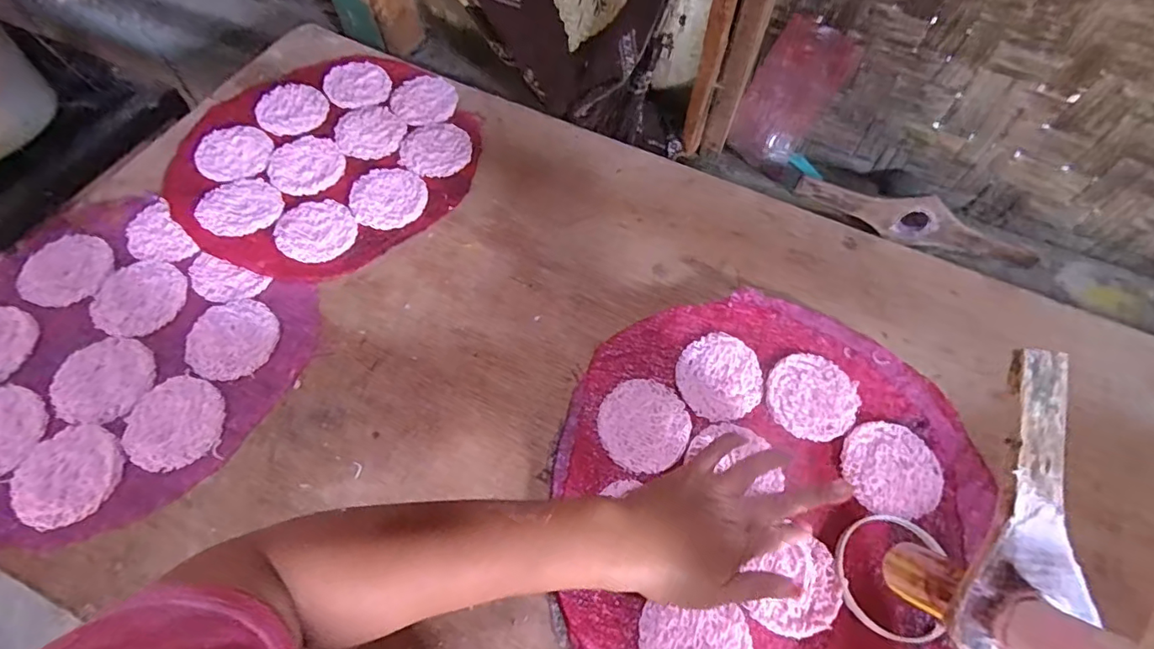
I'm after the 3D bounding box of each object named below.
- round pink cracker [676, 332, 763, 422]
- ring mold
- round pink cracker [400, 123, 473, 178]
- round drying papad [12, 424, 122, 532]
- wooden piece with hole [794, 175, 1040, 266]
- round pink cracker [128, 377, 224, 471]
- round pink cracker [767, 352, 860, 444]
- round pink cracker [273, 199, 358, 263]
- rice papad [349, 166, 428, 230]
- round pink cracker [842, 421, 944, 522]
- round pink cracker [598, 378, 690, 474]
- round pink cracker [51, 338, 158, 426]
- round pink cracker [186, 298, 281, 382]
[{"bbox_3d":[0.133,0.047,0.496,0.077,0.008,0.076,0,62,0],"label":"round pink cracker"},{"bbox_3d":[0.244,0.195,0.422,0.084,0.008,0.089,10,62,5],"label":"ring mold"},{"bbox_3d":[-0.166,-0.208,0.639,0.080,0.005,0.079,2,62,-3],"label":"round pink cracker"},{"bbox_3d":[-0.426,0.122,0.446,0.078,0.011,0.077,2,62,-3],"label":"round drying papad"},{"bbox_3d":[0.415,-0.125,0.656,0.299,0.058,0.026,14,63,7],"label":"wooden piece with hole"},{"bbox_3d":[-0.351,0.086,0.472,0.074,0.012,0.075,2,62,-3],"label":"round pink cracker"},{"bbox_3d":[0.213,0.065,0.490,0.079,0.004,0.077,0,62,0],"label":"round pink cracker"},{"bbox_3d":[-0.280,-0.103,0.576,0.077,0.012,0.083,-39,71,-21],"label":"round pink cracker"},{"bbox_3d":[-0.210,-0.145,0.603,0.078,0.010,0.087,-12,64,-10],"label":"rice papad"},{"bbox_3d":[0.270,0.122,0.462,0.077,0.007,0.078,10,62,5],"label":"round pink cracker"},{"bbox_3d":[0.059,0.088,0.476,0.077,0.005,0.082,0,62,0],"label":"round pink cracker"},{"bbox_3d":[-0.427,0.049,0.486,0.071,0.007,0.079,-13,64,-11],"label":"round pink cracker"},{"bbox_3d":[-0.327,0.012,0.512,0.084,0.011,0.078,2,62,-3],"label":"round pink cracker"}]

